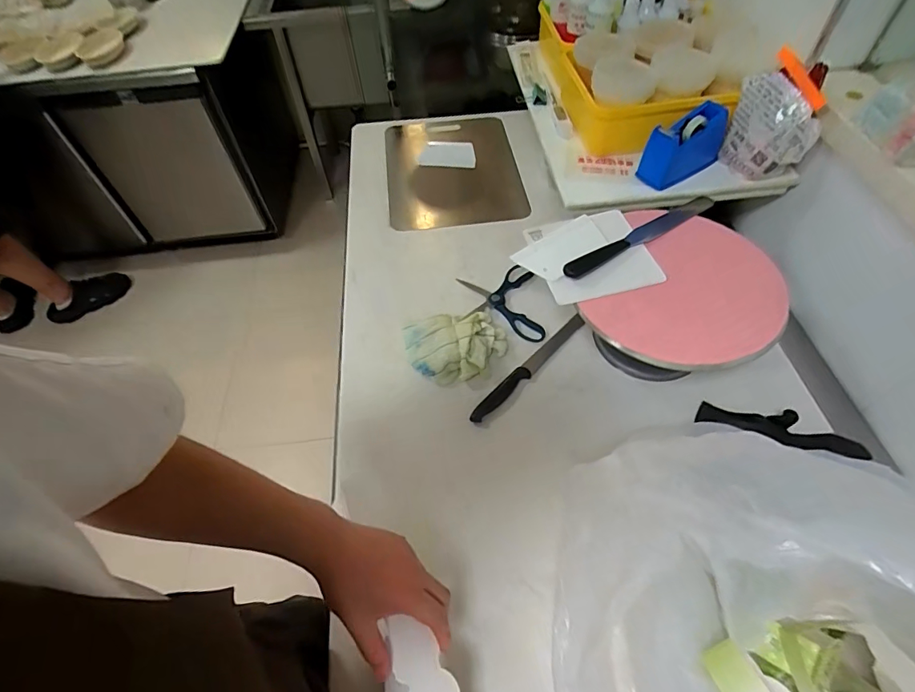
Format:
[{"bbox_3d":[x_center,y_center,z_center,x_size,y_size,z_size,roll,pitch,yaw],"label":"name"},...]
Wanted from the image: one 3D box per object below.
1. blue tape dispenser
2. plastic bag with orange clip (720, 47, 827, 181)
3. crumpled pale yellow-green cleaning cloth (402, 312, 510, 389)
[{"bbox_3d":[0.367,-0.321,0.753,0.135,0.091,0.055,-28,59,-16],"label":"blue tape dispenser"},{"bbox_3d":[0.496,-0.352,0.730,0.124,0.135,0.100,28,61,20],"label":"plastic bag with orange clip"},{"bbox_3d":[-0.002,0.000,0.765,0.165,0.044,0.123,-6,55,-1],"label":"crumpled pale yellow-green cleaning cloth"}]

